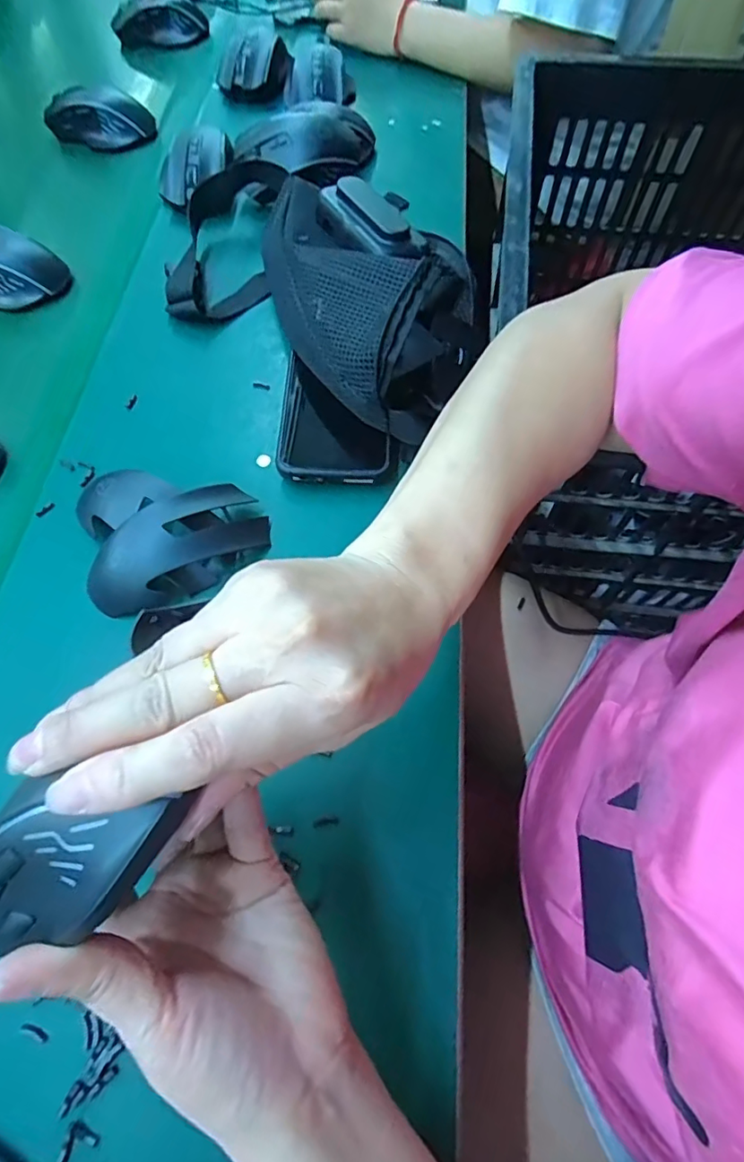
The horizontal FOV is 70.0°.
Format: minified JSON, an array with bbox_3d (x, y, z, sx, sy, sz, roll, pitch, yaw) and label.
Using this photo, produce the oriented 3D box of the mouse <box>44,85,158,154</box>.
[{"bbox_3d":[-0.298,-0.509,0.586,0.111,0.040,0.058,16,66,8],"label":"mouse"}]

